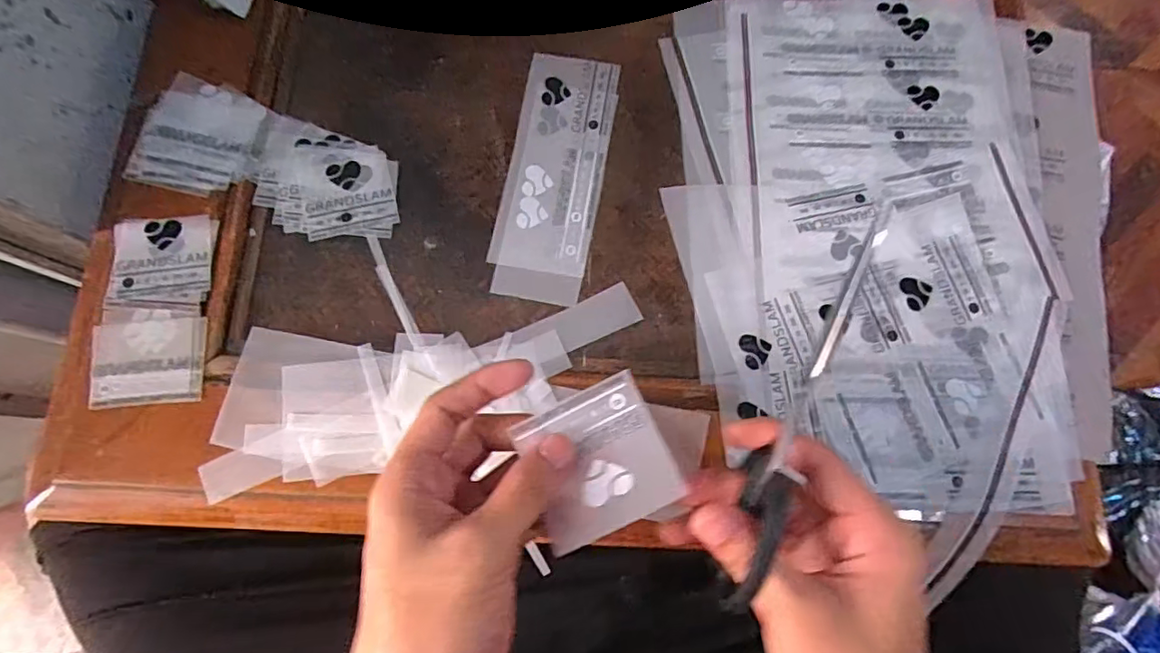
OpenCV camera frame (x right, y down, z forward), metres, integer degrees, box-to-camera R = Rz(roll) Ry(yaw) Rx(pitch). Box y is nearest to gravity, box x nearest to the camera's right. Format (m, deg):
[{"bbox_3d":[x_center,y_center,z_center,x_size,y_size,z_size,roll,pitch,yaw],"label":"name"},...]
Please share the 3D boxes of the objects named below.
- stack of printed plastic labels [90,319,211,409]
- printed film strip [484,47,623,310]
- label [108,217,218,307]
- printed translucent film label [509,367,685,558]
[{"bbox_3d":[-0.263,0.022,0.353,0.065,0.005,0.052,-5,78,-3],"label":"stack of printed plastic labels"},{"bbox_3d":[-0.016,-0.104,0.394,0.064,0.004,0.176,10,78,1],"label":"printed film strip"},{"bbox_3d":[-0.265,-0.043,0.370,0.060,0.009,0.055,3,78,-1],"label":"label"},{"bbox_3d":[0.008,0.059,0.260,0.061,0.007,0.060,-22,68,-8],"label":"printed translucent film label"}]

